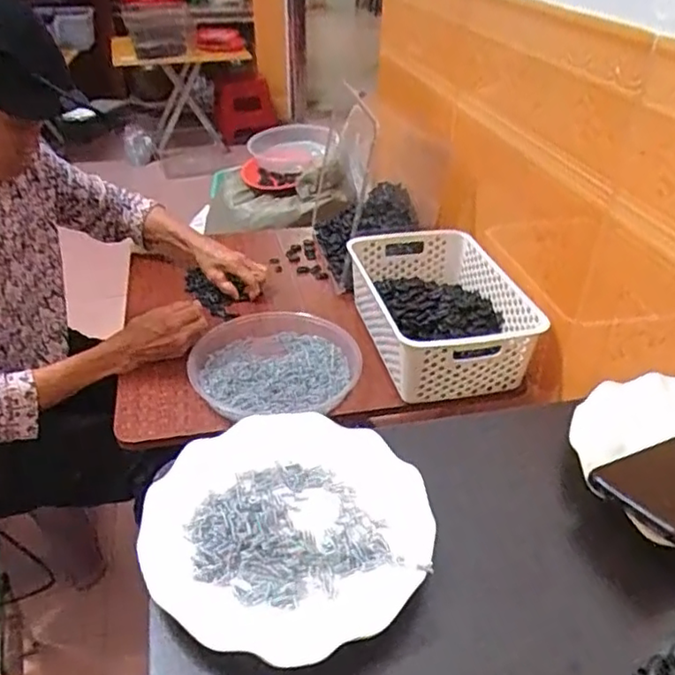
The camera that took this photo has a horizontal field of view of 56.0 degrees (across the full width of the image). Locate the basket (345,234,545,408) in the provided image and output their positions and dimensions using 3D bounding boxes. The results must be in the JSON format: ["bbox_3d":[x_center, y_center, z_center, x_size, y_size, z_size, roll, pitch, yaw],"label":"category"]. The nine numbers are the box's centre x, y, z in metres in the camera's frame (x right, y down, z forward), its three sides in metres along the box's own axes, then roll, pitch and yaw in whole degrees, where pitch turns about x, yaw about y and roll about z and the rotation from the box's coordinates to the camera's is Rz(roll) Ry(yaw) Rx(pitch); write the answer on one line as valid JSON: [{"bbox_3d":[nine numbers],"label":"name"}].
[{"bbox_3d":[0.150,-0.048,0.956,0.203,0.100,0.317,-7,36,-11],"label":"basket"}]

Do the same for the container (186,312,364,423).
[{"bbox_3d":[-0.090,0.040,0.929,0.241,0.042,0.226,-2,35,-4],"label":"container"}]

